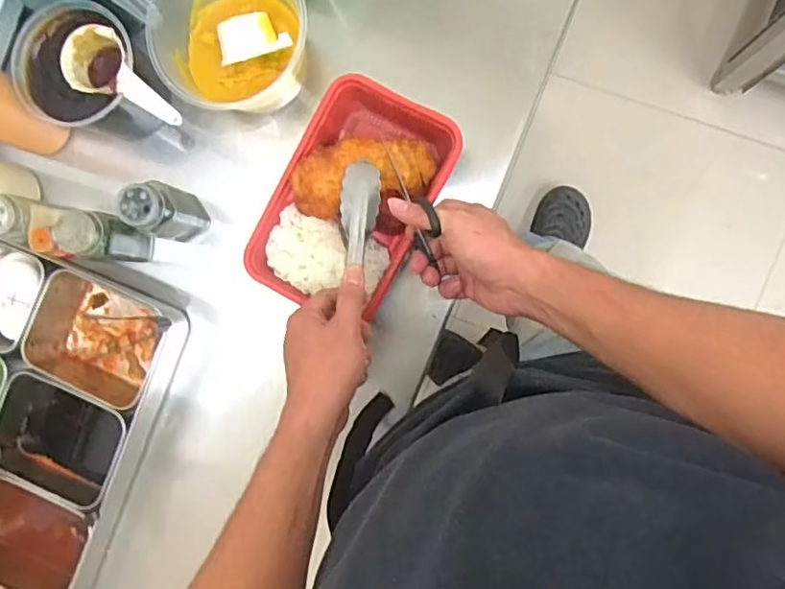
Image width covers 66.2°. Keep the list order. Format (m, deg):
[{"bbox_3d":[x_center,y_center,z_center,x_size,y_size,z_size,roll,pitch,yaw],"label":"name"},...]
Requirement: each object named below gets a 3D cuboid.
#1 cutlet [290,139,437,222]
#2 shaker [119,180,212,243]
[{"bbox_3d":[-0.025,-0.117,0.566,0.138,0.038,0.071,-16,88,-14],"label":"cutlet"},{"bbox_3d":[-0.216,-0.077,0.571,0.040,0.102,0.046,-25,87,6],"label":"shaker"}]

